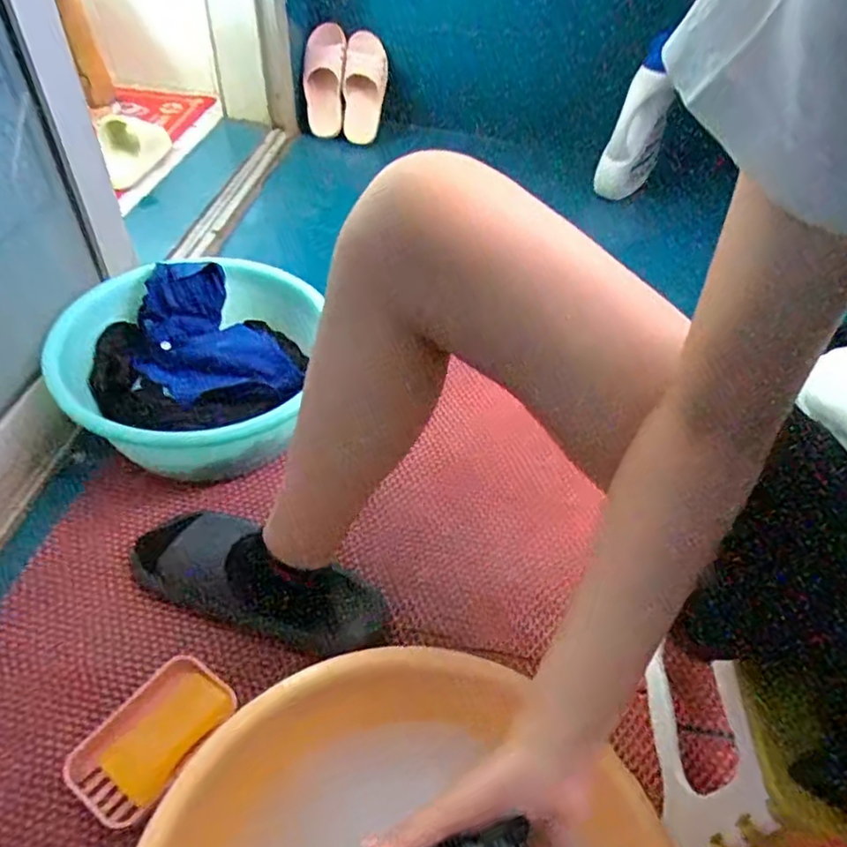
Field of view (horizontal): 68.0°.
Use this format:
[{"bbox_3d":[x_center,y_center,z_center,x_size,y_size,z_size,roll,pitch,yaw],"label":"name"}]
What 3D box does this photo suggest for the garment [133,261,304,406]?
[{"bbox_3d":[-0.265,-0.114,0.803,0.190,0.118,0.151,-15,51,-16],"label":"garment"}]

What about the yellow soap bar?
[{"bbox_3d":[-0.225,0.272,0.553,0.059,0.017,0.100,33,54,23],"label":"yellow soap bar"}]

